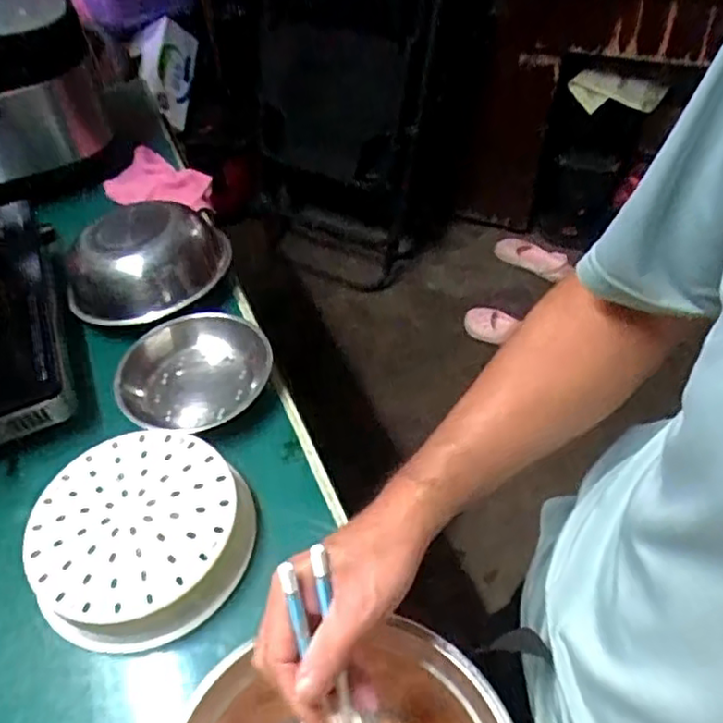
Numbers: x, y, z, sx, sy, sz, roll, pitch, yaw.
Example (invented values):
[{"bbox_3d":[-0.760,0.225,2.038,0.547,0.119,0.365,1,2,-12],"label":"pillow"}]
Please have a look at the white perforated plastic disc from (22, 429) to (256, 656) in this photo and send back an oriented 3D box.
[{"bbox_3d":[-0.202,0.157,0.605,0.190,0.053,0.192,-2,48,3],"label":"white perforated plastic disc"}]

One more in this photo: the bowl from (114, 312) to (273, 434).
[{"bbox_3d":[-0.184,0.014,0.734,0.161,0.058,0.165,-2,48,3],"label":"bowl"}]

